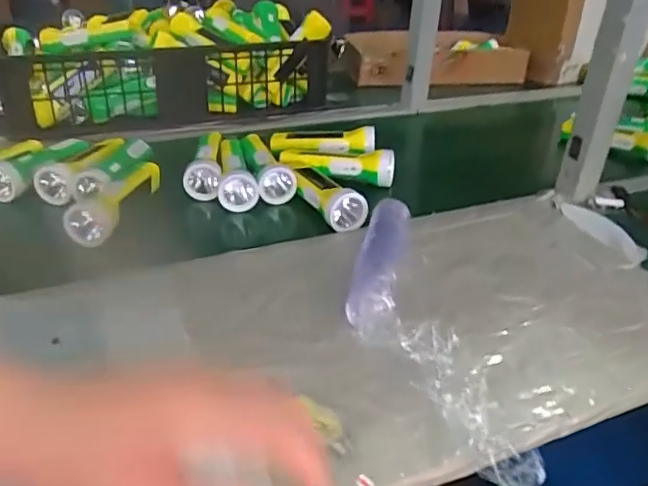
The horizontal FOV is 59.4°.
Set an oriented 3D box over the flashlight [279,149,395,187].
[{"bbox_3d":[0.018,-0.122,0.835,0.169,0.048,0.054,4,32,1],"label":"flashlight"}]

